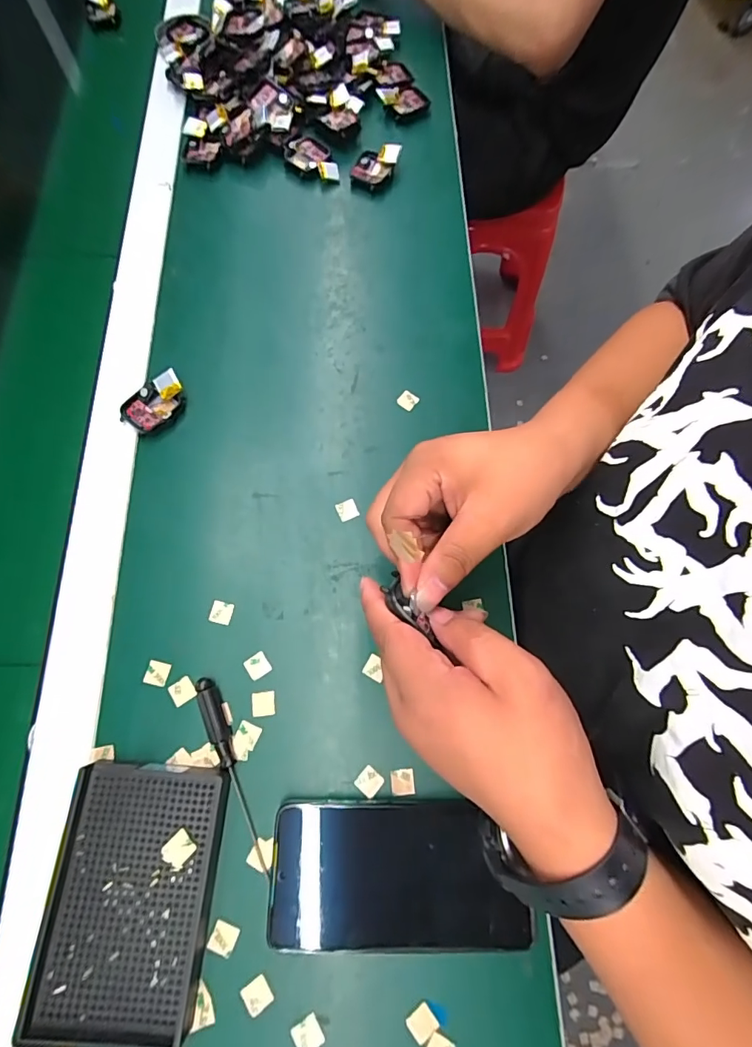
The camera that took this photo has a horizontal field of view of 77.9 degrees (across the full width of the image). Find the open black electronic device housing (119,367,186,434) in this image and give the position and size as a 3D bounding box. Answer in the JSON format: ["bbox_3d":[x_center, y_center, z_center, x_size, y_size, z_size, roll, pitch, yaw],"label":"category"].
[{"bbox_3d":[-0.183,-0.098,0.386,0.054,0.017,0.040,-31,75,-11],"label":"open black electronic device housing"}]

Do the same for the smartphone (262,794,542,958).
[{"bbox_3d":[0.015,0.219,0.291,0.155,0.010,0.078,3,69,-4],"label":"smartphone"}]

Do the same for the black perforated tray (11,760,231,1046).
[{"bbox_3d":[-0.148,0.225,0.285,0.091,0.020,0.136,5,72,0],"label":"black perforated tray"}]

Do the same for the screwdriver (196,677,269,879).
[{"bbox_3d":[-0.096,0.165,0.308,0.012,0.013,0.126,-22,74,-8],"label":"screwdriver"}]

